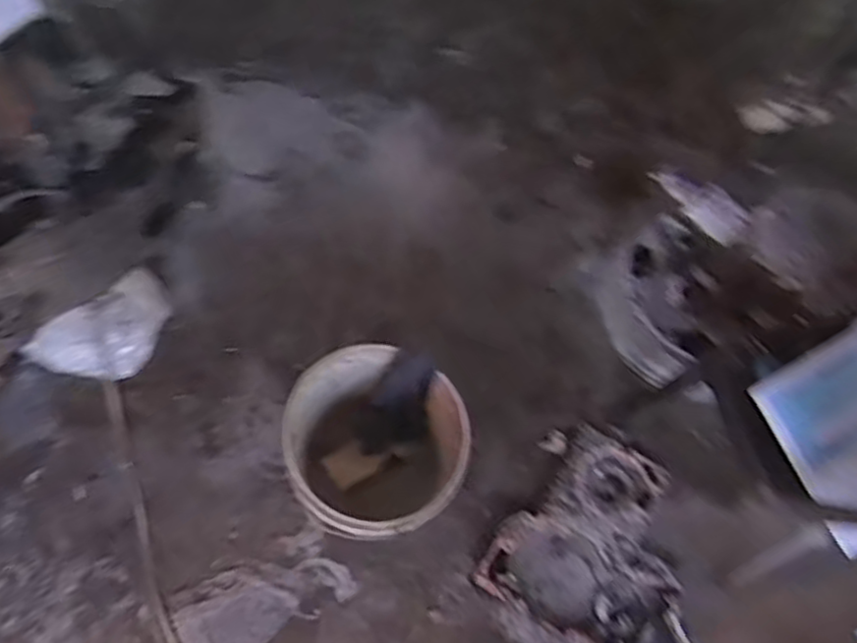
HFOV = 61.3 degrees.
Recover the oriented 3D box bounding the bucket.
[{"bbox_3d":[-0.088,0.228,1.274,0.286,0.260,0.301,2,67,-5],"label":"bucket"}]

